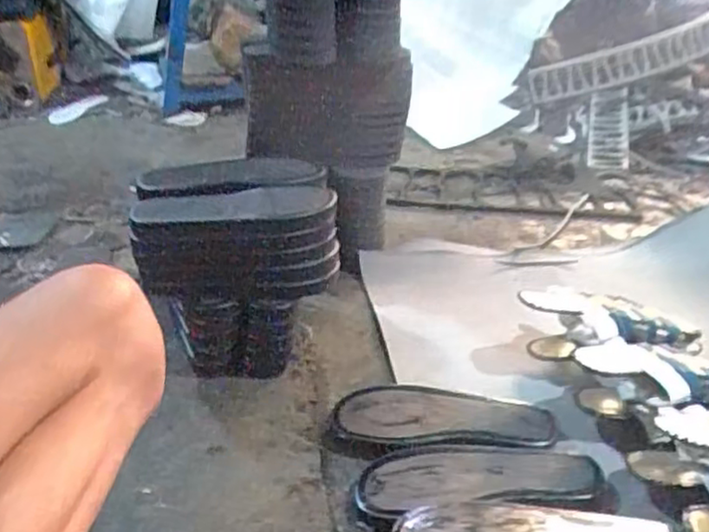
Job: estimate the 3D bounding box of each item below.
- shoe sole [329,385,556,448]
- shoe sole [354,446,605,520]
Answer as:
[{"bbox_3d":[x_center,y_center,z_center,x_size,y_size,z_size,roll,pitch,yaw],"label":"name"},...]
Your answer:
[{"bbox_3d":[0.105,0.182,0.808,0.256,0.022,0.092,3,31,3],"label":"shoe sole"},{"bbox_3d":[0.137,0.225,0.718,0.263,0.033,0.090,-1,31,-5],"label":"shoe sole"}]

